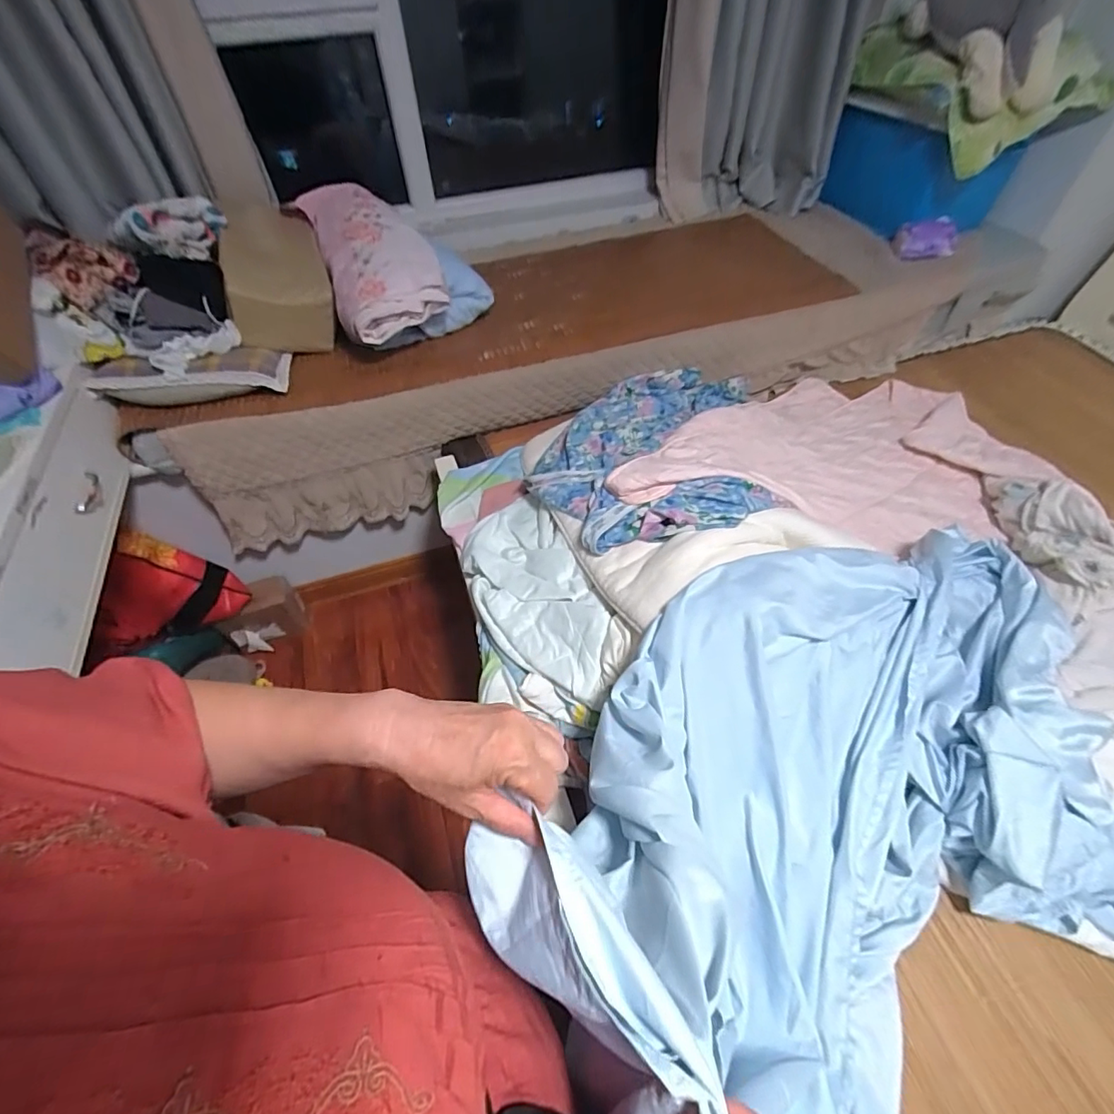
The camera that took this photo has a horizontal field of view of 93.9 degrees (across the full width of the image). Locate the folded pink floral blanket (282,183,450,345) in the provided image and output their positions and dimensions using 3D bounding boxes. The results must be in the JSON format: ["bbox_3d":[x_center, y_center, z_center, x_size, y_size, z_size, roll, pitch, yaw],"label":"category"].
[{"bbox_3d":[-0.438,-0.703,1.213,0.239,0.141,0.509,-24,54,-15],"label":"folded pink floral blanket"}]

